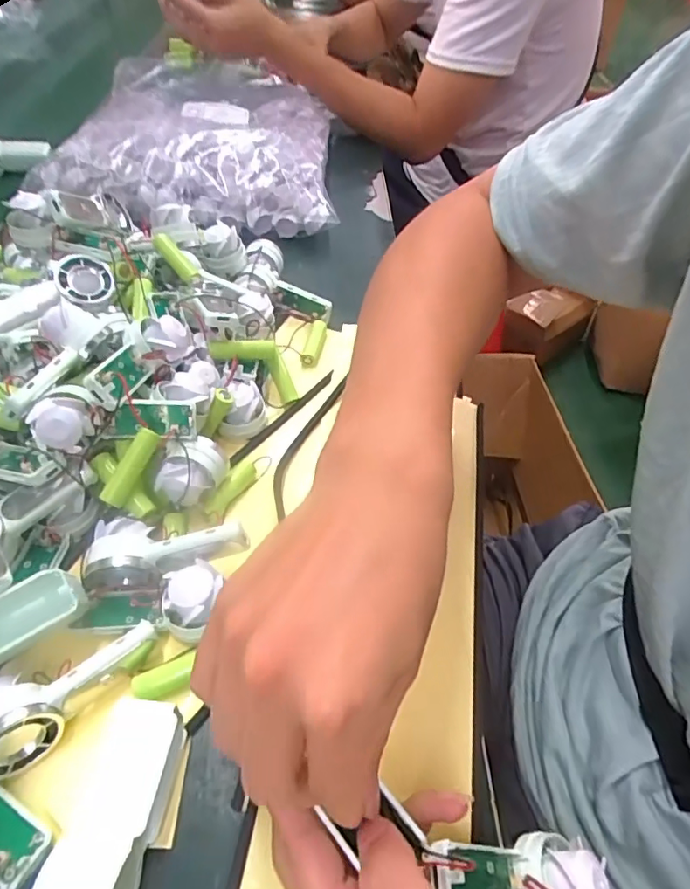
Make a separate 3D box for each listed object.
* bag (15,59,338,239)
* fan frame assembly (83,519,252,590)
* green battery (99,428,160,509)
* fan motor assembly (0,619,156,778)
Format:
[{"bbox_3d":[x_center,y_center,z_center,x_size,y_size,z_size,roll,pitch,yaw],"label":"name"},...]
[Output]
[{"bbox_3d":[-0.167,-0.372,0.651,0.302,0.078,0.300,2,49,-2],"label":"bag"},{"bbox_3d":[-0.103,0.059,0.314,0.089,0.038,0.040,-7,49,-9],"label":"fan frame assembly"},{"bbox_3d":[-0.130,0.014,0.325,0.012,0.010,0.050,25,80,17],"label":"green battery"},{"bbox_3d":[-0.139,0.121,0.268,0.090,0.031,0.037,-25,54,-23],"label":"fan motor assembly"}]

